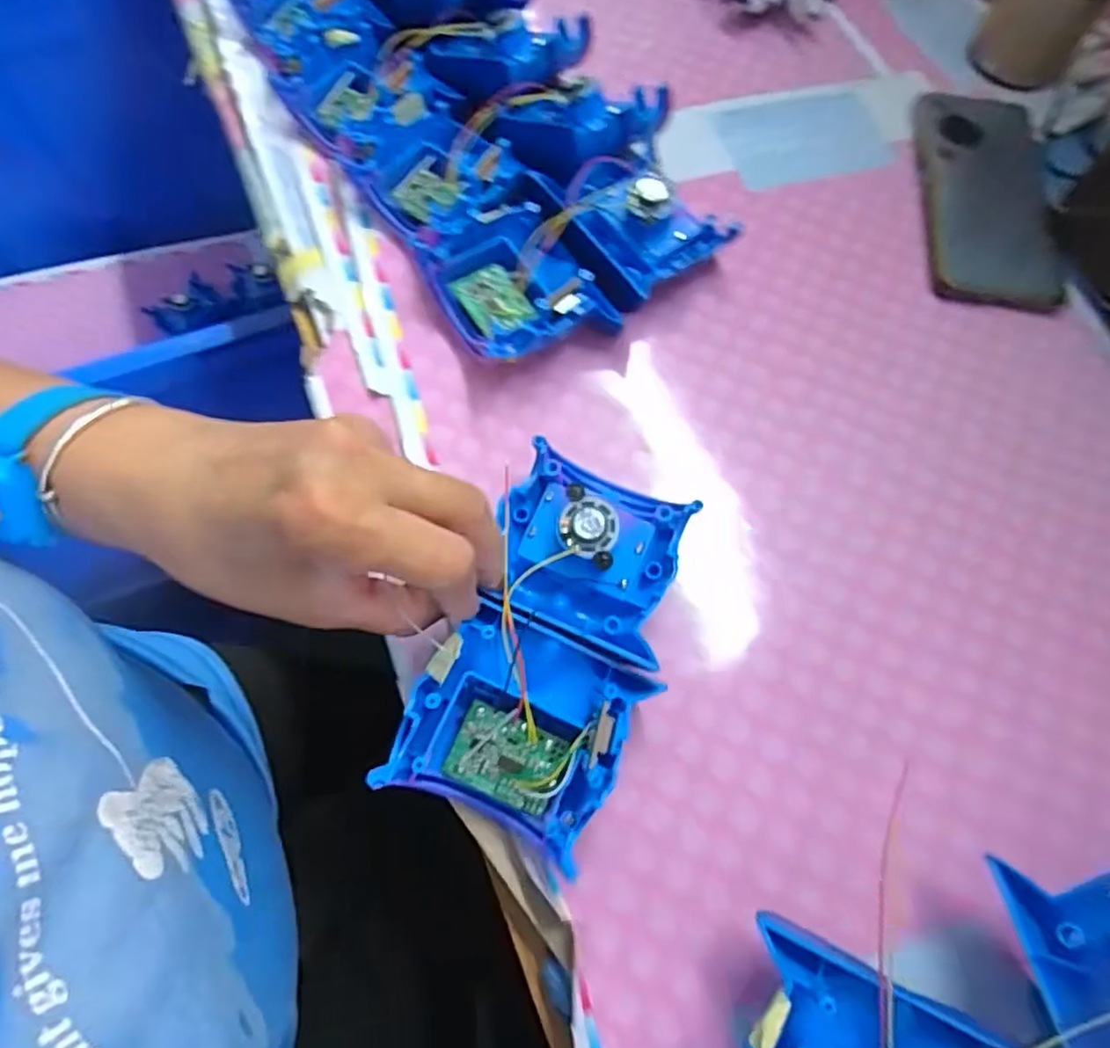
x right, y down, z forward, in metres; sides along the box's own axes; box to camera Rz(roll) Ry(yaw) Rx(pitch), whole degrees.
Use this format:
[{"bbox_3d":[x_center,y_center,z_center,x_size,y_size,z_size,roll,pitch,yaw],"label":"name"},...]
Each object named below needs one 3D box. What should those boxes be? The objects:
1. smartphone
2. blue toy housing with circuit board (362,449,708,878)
[{"bbox_3d":[0.268,-0.204,0.414,0.077,0.013,0.165,6,67,-1],"label":"smartphone"},{"bbox_3d":[-0.005,0.044,0.276,0.091,0.035,0.158,20,69,6],"label":"blue toy housing with circuit board"}]

